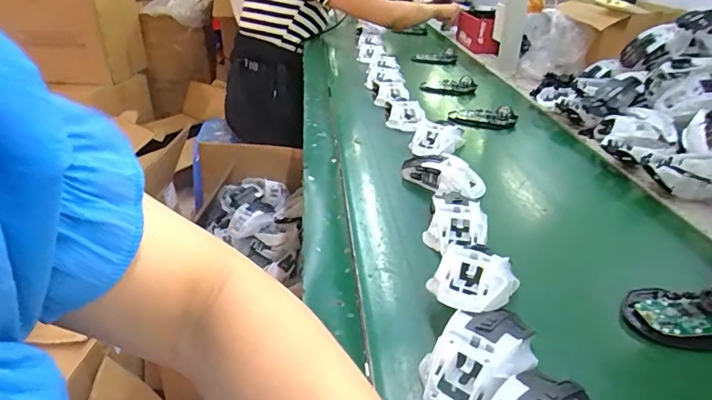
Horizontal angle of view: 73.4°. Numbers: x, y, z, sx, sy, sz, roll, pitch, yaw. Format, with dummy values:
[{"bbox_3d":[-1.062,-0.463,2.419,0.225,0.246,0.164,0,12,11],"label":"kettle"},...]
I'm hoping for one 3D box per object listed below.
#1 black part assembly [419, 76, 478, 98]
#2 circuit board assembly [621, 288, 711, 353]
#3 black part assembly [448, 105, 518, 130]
[{"bbox_3d":[0.196,-0.247,1.019,0.118,0.029,0.069,26,39,35],"label":"black part assembly"},{"bbox_3d":[0.288,0.098,0.413,0.099,0.032,0.065,5,31,8],"label":"circuit board assembly"},{"bbox_3d":[0.223,-0.146,0.845,0.116,0.032,0.055,11,33,16],"label":"black part assembly"}]

